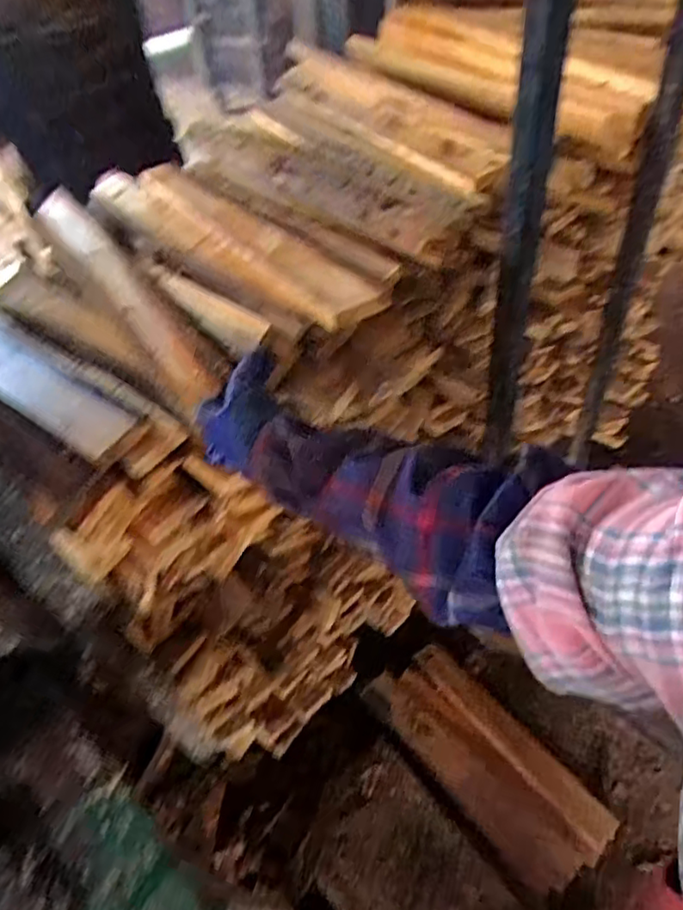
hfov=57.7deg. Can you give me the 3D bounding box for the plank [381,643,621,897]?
[{"bbox_3d":[0.311,0.642,1.313,0.222,0.046,0.491,-36,55,-22],"label":"plank"}]

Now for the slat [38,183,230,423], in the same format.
[{"bbox_3d":[-0.288,-0.228,0.797,0.059,0.038,0.563,-29,54,-19],"label":"slat"}]

